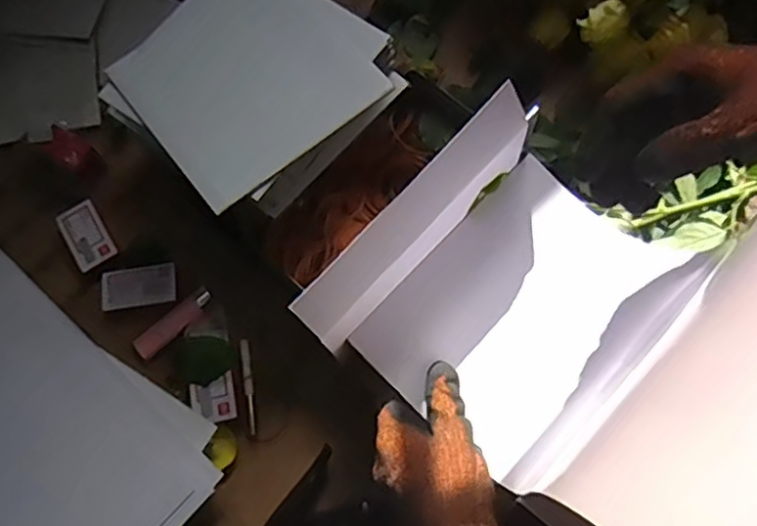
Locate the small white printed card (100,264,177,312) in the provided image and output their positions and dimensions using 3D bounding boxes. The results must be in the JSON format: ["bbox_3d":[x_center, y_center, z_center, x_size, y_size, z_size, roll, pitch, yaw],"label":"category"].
[{"bbox_3d":[-0.218,0.021,0.586,0.067,0.004,0.037,-8,73,-1],"label":"small white printed card"}]

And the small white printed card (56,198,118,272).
[{"bbox_3d":[-0.275,-0.026,0.610,0.040,0.004,0.069,-35,71,-1],"label":"small white printed card"}]

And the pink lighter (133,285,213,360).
[{"bbox_3d":[-0.181,0.053,0.575,0.077,0.008,0.022,-43,77,-11],"label":"pink lighter"}]

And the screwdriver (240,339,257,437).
[{"bbox_3d":[-0.111,0.105,0.556,0.008,0.004,0.080,-9,73,-2],"label":"screwdriver"}]

